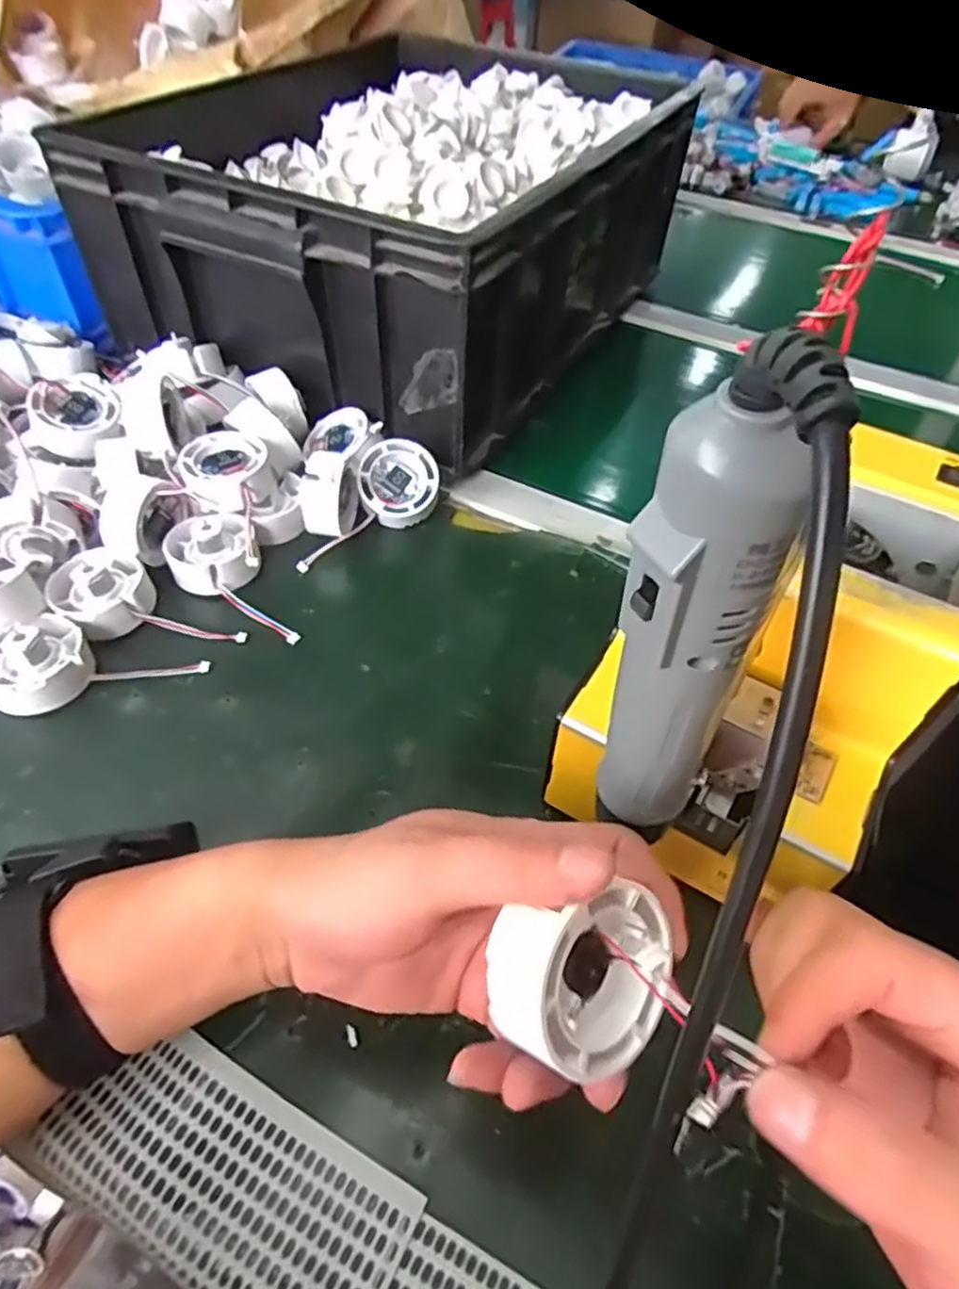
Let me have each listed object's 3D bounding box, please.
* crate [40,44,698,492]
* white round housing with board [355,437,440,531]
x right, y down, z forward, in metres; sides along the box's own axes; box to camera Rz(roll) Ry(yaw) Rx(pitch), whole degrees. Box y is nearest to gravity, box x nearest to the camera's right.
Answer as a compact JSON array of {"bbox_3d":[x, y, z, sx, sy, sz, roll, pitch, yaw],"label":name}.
[{"bbox_3d":[-0.067,-0.382,0.630,0.376,0.150,0.448,24,53,17],"label":"crate"},{"bbox_3d":[-0.055,-0.110,0.492,0.056,0.018,0.054,0,91,-8],"label":"white round housing with board"}]

